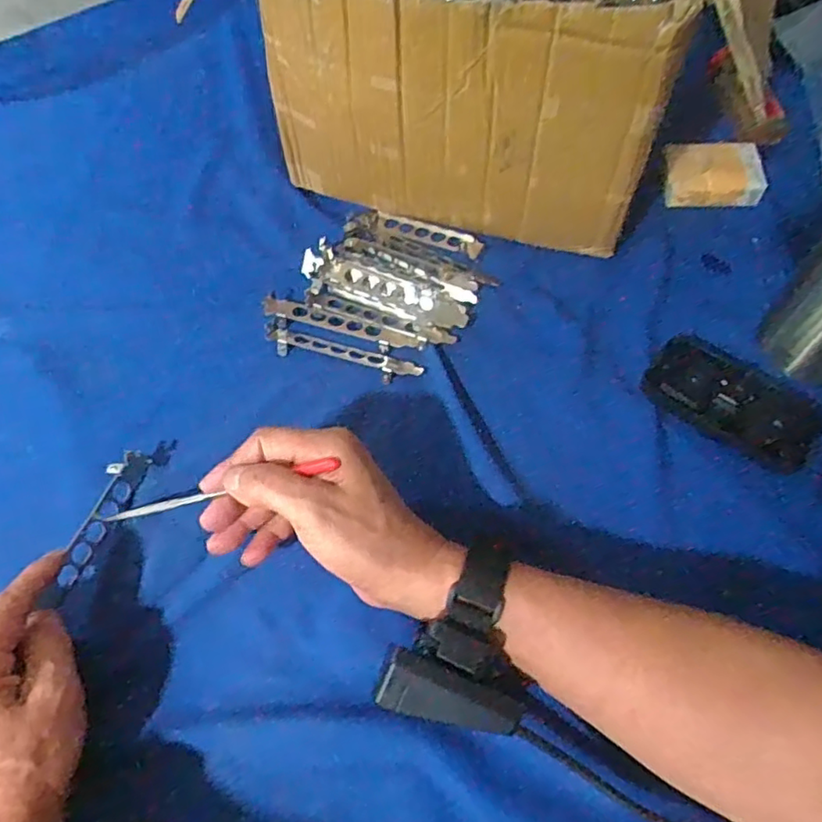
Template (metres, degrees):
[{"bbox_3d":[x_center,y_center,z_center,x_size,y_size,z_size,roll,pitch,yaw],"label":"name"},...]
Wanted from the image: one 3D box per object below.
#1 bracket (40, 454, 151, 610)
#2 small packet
[{"bbox_3d":[-0.201,0.073,0.392,0.020,0.019,0.103,14,57,7],"label":"bracket"},{"bbox_3d":[0.254,-0.198,0.515,0.076,0.050,0.017,4,16,17],"label":"small packet"}]

